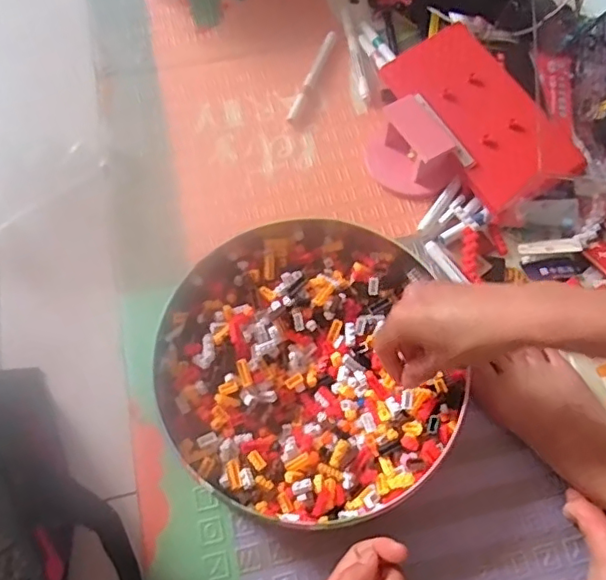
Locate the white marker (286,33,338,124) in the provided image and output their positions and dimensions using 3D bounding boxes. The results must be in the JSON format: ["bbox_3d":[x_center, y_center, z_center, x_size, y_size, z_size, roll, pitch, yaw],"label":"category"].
[{"bbox_3d":[0.011,-0.240,0.629,0.013,0.014,0.127,20,67,9],"label":"white marker"}]

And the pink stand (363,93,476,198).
[{"bbox_3d":[0.106,-0.144,0.569,0.080,0.049,0.099,-24,68,-10],"label":"pink stand"}]

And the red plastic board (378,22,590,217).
[{"bbox_3d":[0.175,-0.178,0.571,0.099,0.016,0.203,-32,71,0],"label":"red plastic board"}]

